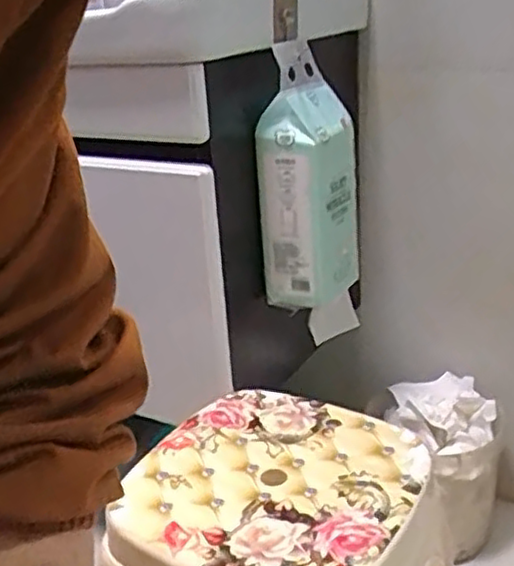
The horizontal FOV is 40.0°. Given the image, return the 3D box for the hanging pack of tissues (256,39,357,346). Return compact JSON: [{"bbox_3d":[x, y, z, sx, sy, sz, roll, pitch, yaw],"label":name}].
[{"bbox_3d":[0.070,-0.108,0.918,0.105,0.347,0.135,6,24,22],"label":"hanging pack of tissues"}]

